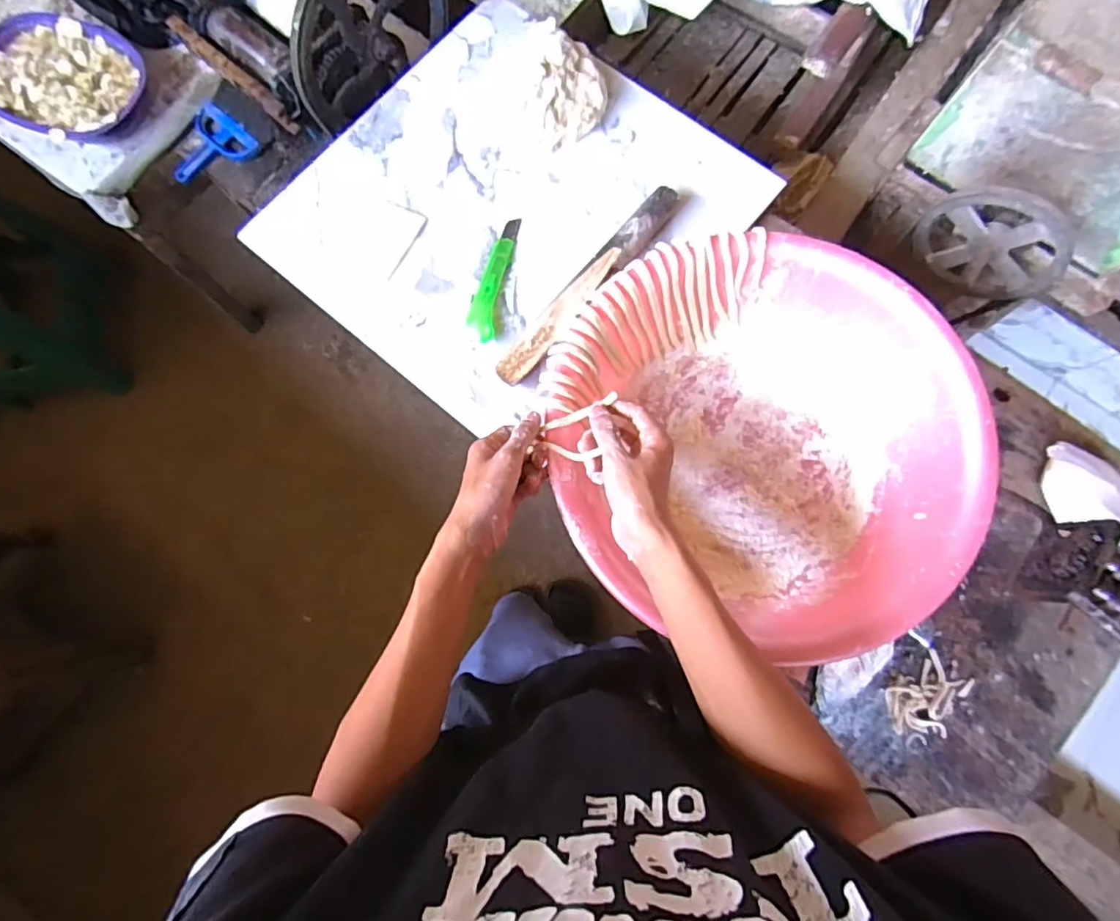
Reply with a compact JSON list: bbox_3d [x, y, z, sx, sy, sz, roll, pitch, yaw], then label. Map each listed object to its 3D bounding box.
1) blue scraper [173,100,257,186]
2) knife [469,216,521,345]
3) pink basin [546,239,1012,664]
[{"bbox_3d":[-0.620,-0.547,1.031,0.123,0.027,0.140,35,82,6],"label":"blue scraper"},{"bbox_3d":[-0.082,-0.224,0.707,0.035,0.025,0.170,10,80,2],"label":"knife"},{"bbox_3d":[0.200,-0.024,0.609,0.401,0.129,0.387,0,80,0],"label":"pink basin"}]

